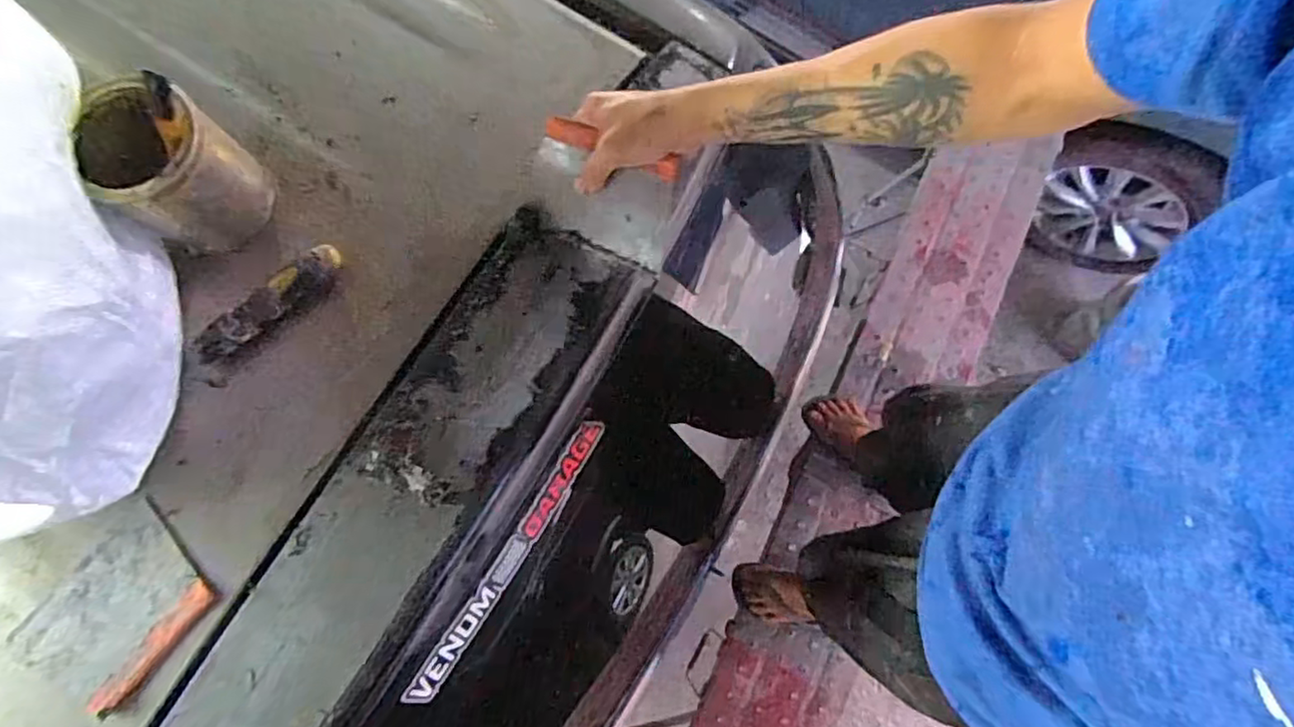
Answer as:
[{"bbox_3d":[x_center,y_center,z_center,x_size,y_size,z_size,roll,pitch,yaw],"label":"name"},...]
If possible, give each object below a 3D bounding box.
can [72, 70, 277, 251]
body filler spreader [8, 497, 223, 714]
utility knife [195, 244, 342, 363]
[{"bbox_3d":[-0.377,-0.154,0.518,0.092,0.109,0.099,-37,80,-8],"label":"can"},{"bbox_3d":[-0.419,0.197,0.514,0.104,0.008,0.142,37,80,7],"label":"body filler spreader"},{"bbox_3d":[-0.315,-0.048,0.539,0.136,0.014,0.035,-41,81,-8],"label":"utility knife"}]

